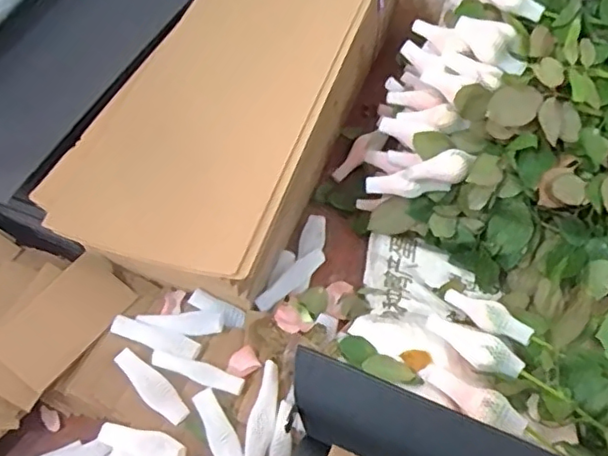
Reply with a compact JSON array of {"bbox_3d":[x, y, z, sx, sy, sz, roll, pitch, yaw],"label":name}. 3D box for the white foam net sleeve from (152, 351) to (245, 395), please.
[{"bbox_3d":[-0.108,0.146,0.601,0.096,0.014,0.019,16,59,13],"label":"white foam net sleeve"}]

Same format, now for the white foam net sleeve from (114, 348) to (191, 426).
[{"bbox_3d":[-0.154,0.159,0.594,0.028,0.010,0.096,-39,63,-21],"label":"white foam net sleeve"}]

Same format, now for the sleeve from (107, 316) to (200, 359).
[{"bbox_3d":[-0.157,0.116,0.622,0.096,0.008,0.024,13,58,12],"label":"sleeve"}]

